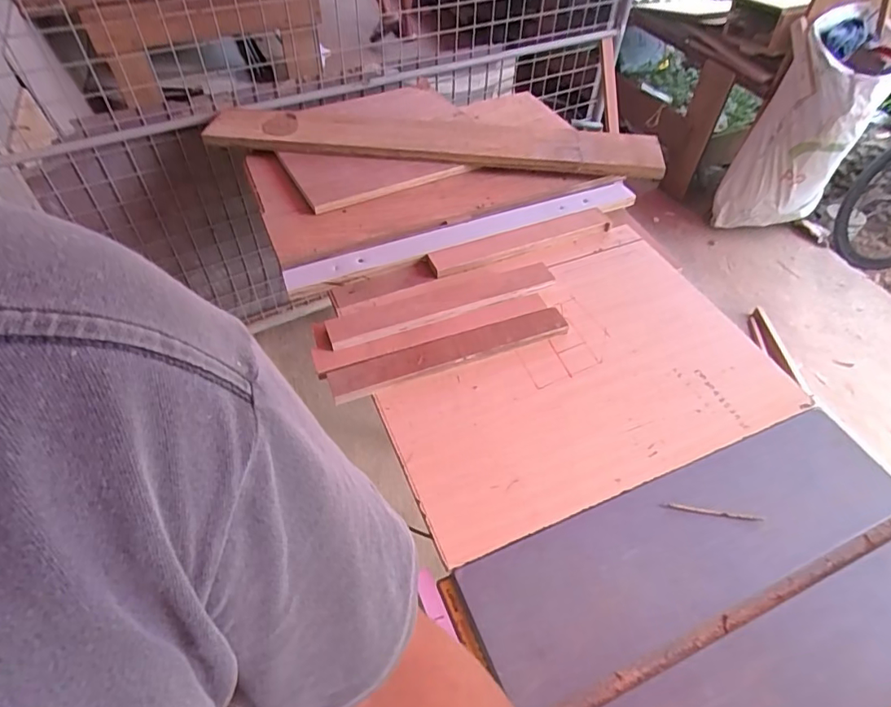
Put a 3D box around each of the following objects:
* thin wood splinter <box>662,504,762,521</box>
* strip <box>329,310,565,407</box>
[{"bbox_3d":[0.317,0.189,0.624,0.113,0.007,0.007,10,52,5],"label":"thin wood splinter"},{"bbox_3d":[0.010,-0.004,0.757,0.352,0.023,0.048,-16,53,-14],"label":"strip"}]

